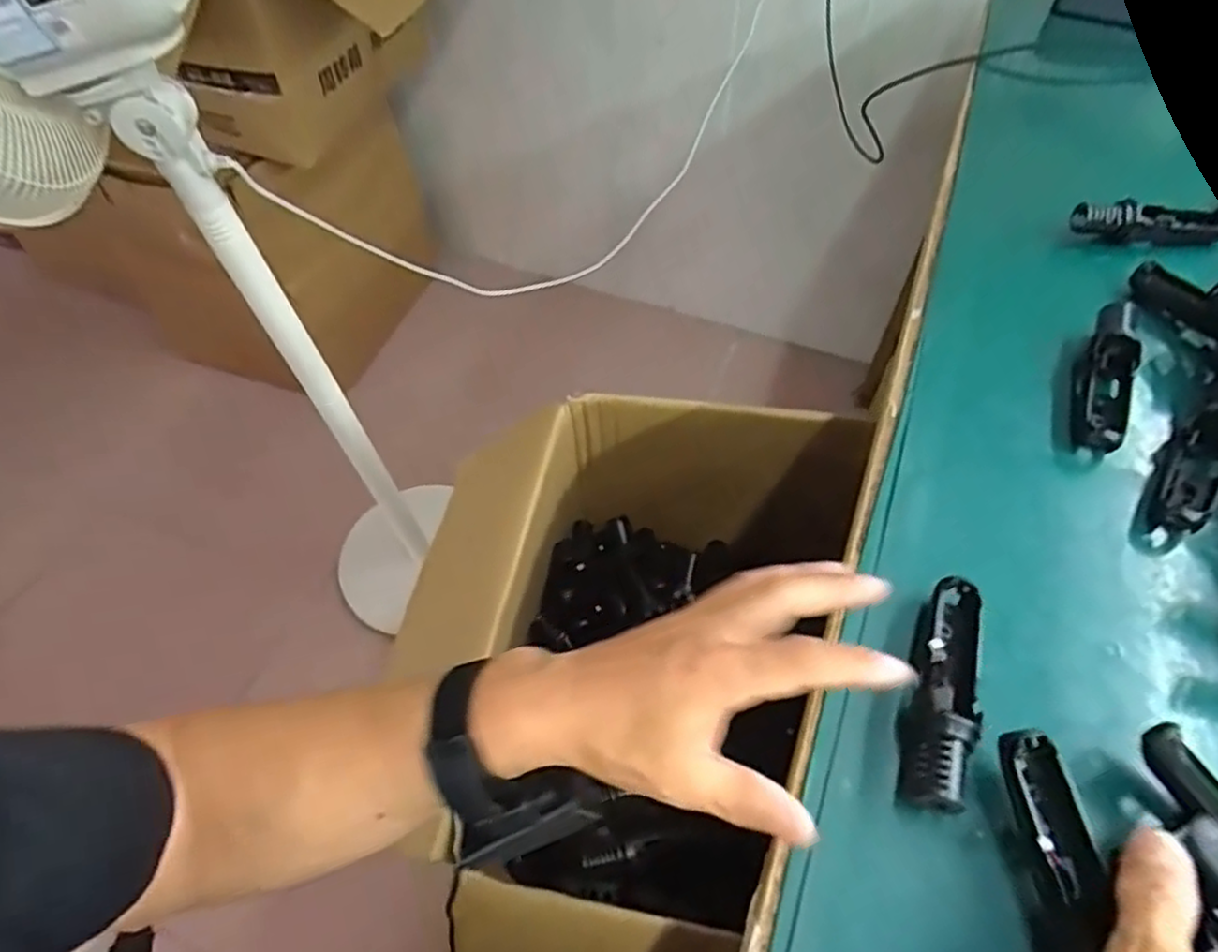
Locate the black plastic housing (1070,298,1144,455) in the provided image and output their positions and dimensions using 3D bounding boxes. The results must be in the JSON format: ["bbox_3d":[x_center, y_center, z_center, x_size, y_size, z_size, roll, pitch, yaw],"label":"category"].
[{"bbox_3d":[0.340,-0.068,0.482,0.035,0.033,0.129,23,59,17],"label":"black plastic housing"}]

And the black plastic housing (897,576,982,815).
[{"bbox_3d":[0.172,0.110,0.364,0.033,0.032,0.121,14,57,11],"label":"black plastic housing"}]

